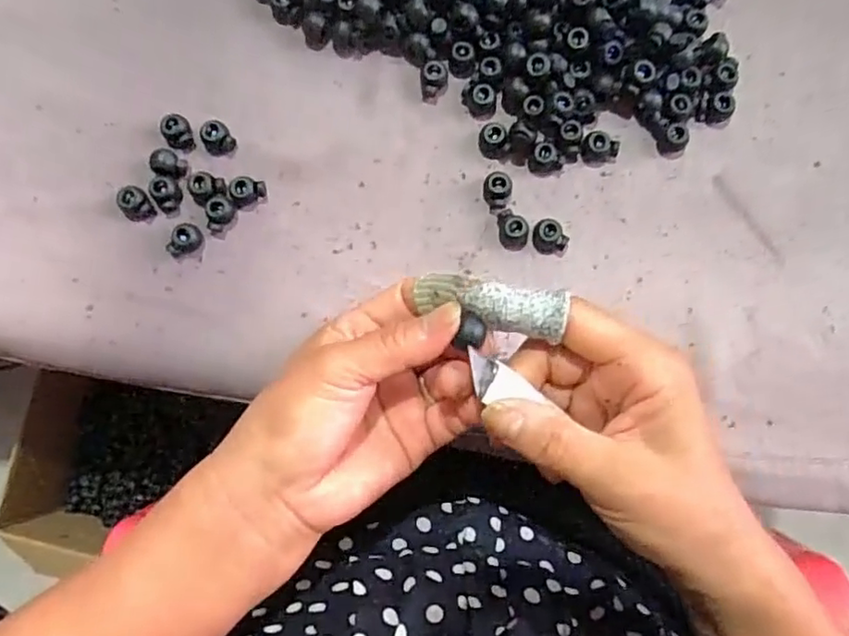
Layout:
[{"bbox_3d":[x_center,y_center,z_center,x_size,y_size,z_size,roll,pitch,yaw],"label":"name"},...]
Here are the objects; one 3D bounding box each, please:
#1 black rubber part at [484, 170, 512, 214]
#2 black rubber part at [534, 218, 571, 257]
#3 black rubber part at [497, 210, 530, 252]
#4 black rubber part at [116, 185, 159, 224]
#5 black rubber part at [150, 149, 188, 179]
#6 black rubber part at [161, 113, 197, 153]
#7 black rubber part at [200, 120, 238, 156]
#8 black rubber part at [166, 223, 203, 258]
[{"bbox_3d":[0.041,-0.071,0.340,0.016,0.010,0.024,-5,82,1],"label":"black rubber part"},{"bbox_3d":[0.070,-0.044,0.336,0.021,0.010,0.017,23,83,5],"label":"black rubber part"},{"bbox_3d":[0.049,-0.049,0.336,0.016,0.011,0.022,-9,82,1],"label":"black rubber part"},{"bbox_3d":[-0.160,-0.062,0.340,0.020,0.010,0.016,33,84,6],"label":"black rubber part"},{"bbox_3d":[-0.144,-0.086,0.342,0.016,0.012,0.016,38,85,7],"label":"black rubber part"},{"bbox_3d":[-0.140,-0.106,0.346,0.014,0.009,0.019,-19,82,-1],"label":"black rubber part"},{"bbox_3d":[-0.117,-0.102,0.345,0.016,0.010,0.020,-32,82,-2],"label":"black rubber part"},{"bbox_3d":[-0.133,-0.043,0.338,0.013,0.010,0.020,39,85,7],"label":"black rubber part"}]

